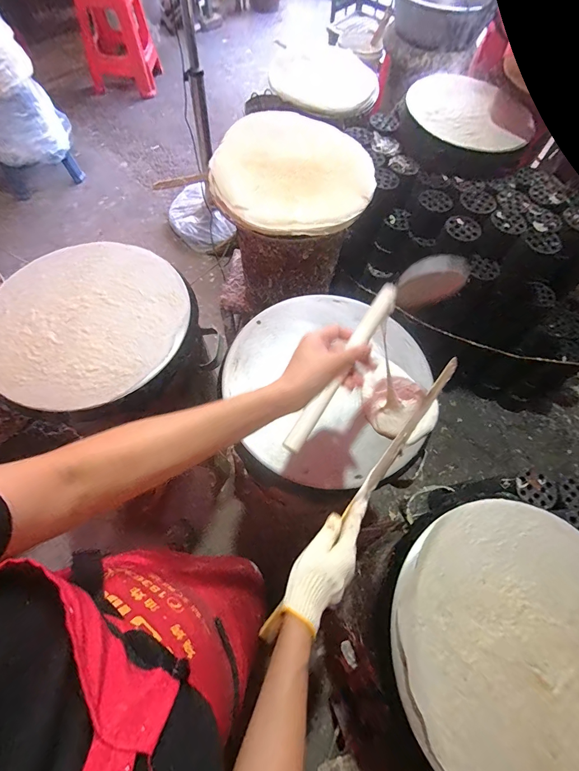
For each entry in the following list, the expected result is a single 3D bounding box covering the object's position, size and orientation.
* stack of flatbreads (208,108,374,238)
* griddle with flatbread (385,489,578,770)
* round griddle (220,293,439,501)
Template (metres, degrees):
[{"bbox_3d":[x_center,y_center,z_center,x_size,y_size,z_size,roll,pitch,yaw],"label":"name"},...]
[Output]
[{"bbox_3d":[0.006,-0.498,0.802,0.374,0.050,0.365,22,67,7],"label":"stack of flatbreads"},{"bbox_3d":[0.323,0.354,0.465,0.374,0.034,0.368,1,66,-3],"label":"griddle with flatbread"},{"bbox_3d":[0.076,-0.007,0.615,0.363,0.034,0.379,1,66,-3],"label":"round griddle"}]

